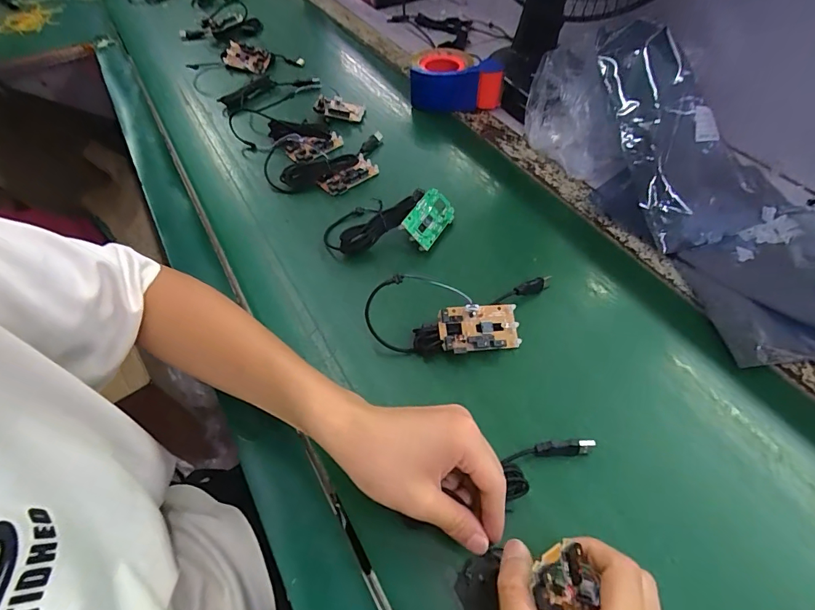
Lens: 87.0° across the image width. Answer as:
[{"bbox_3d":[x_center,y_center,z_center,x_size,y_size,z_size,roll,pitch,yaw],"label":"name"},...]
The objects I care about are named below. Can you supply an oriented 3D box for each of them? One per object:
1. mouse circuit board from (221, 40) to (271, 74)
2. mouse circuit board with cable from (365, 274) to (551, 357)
[{"bbox_3d":[-0.299,-0.459,0.799,0.089,0.012,0.048,19,84,7],"label":"mouse circuit board"},{"bbox_3d":[0.061,0.007,0.427,0.185,0.032,0.087,-3,53,-1],"label":"mouse circuit board with cable"}]

